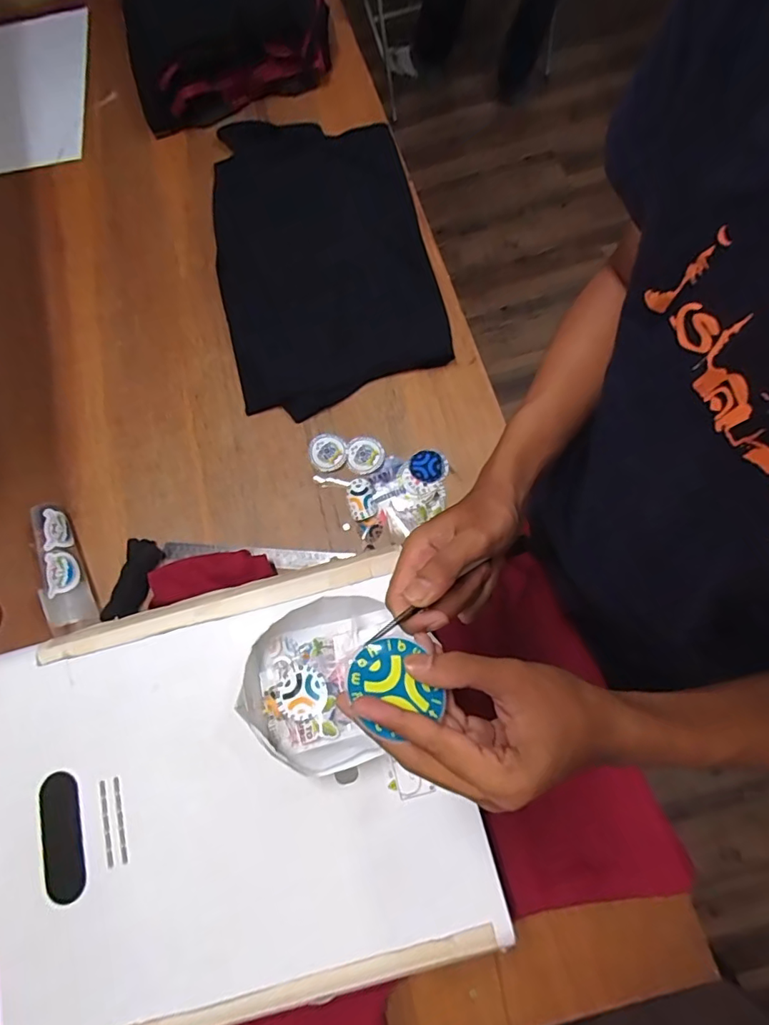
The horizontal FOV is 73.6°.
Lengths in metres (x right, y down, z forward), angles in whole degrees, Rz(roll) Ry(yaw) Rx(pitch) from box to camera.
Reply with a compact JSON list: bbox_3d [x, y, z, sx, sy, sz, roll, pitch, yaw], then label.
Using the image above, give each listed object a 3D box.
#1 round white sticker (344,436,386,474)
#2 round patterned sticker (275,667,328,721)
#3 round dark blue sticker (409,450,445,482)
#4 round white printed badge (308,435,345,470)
[{"bbox_3d":[-0.030,-0.088,0.783,0.058,0.004,0.061,-2,72,5],"label":"round white sticker"},{"bbox_3d":[-0.087,0.187,0.534,0.053,0.005,0.051,-5,61,9],"label":"round patterned sticker"},{"bbox_3d":[0.063,-0.068,0.771,0.049,0.006,0.047,-2,75,5],"label":"round dark blue sticker"},{"bbox_3d":[-0.088,-0.092,0.793,0.054,0.008,0.061,-23,74,-1],"label":"round white printed badge"}]

